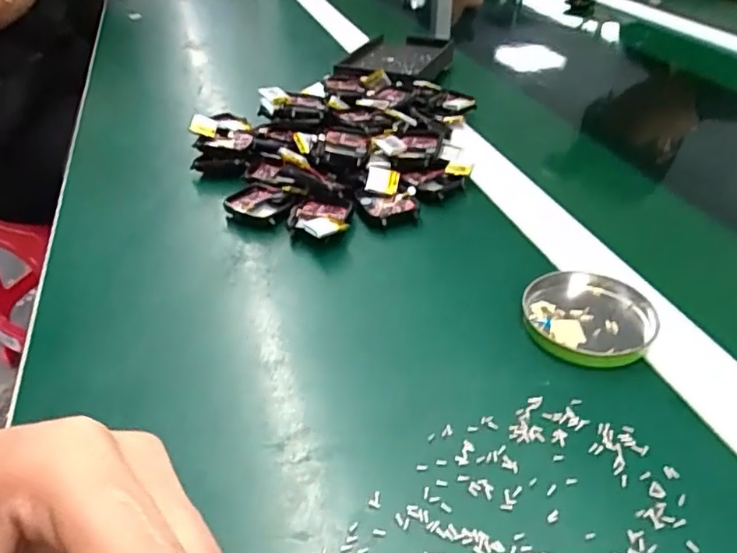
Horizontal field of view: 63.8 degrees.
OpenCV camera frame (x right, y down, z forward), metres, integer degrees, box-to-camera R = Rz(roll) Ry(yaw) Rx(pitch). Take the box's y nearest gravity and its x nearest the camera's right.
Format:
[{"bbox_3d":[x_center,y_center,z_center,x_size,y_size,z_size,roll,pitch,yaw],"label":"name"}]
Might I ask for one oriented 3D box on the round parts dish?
[{"bbox_3d":[0.115,0.022,0.309,0.066,0.011,0.063,-1,36,1],"label":"round parts dish"}]

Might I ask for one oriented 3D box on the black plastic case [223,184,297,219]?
[{"bbox_3d":[-0.075,-0.050,0.406,0.041,0.009,0.035,23,48,23],"label":"black plastic case"}]

